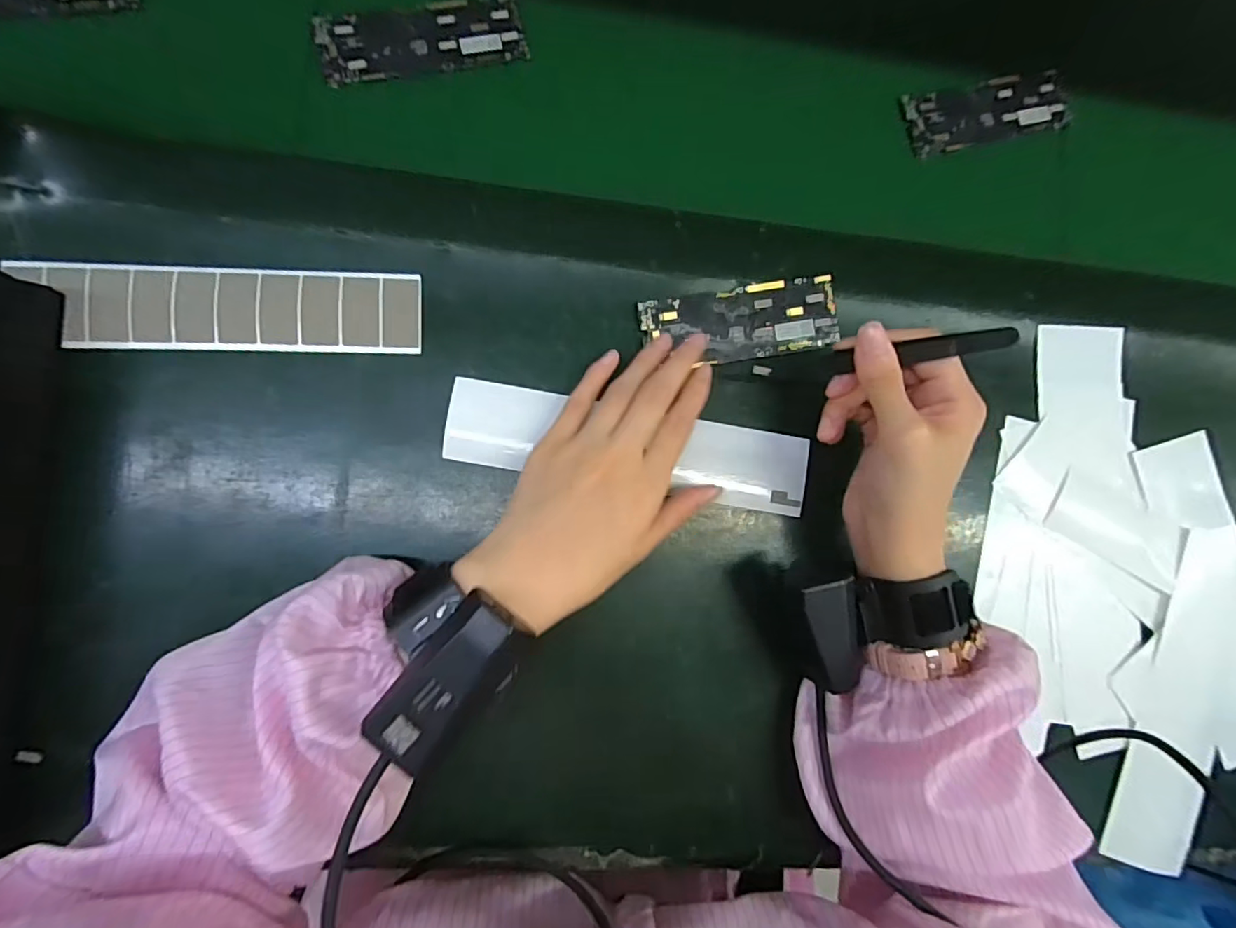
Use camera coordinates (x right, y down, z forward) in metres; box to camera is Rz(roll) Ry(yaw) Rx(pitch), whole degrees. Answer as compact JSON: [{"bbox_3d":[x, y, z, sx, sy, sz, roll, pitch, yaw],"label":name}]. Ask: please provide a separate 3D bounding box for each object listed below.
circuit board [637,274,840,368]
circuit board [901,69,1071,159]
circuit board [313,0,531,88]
[{"bbox_3d":[0.075,-0.089,0.345,0.123,0.006,0.047,-4,87,-6],"label":"circuit board"},{"bbox_3d":[0.257,-0.245,0.388,0.121,0.007,0.043,-15,88,-7],"label":"circuit board"},{"bbox_3d":[-0.119,-0.261,0.342,0.122,0.009,0.044,-17,89,-7],"label":"circuit board"}]

